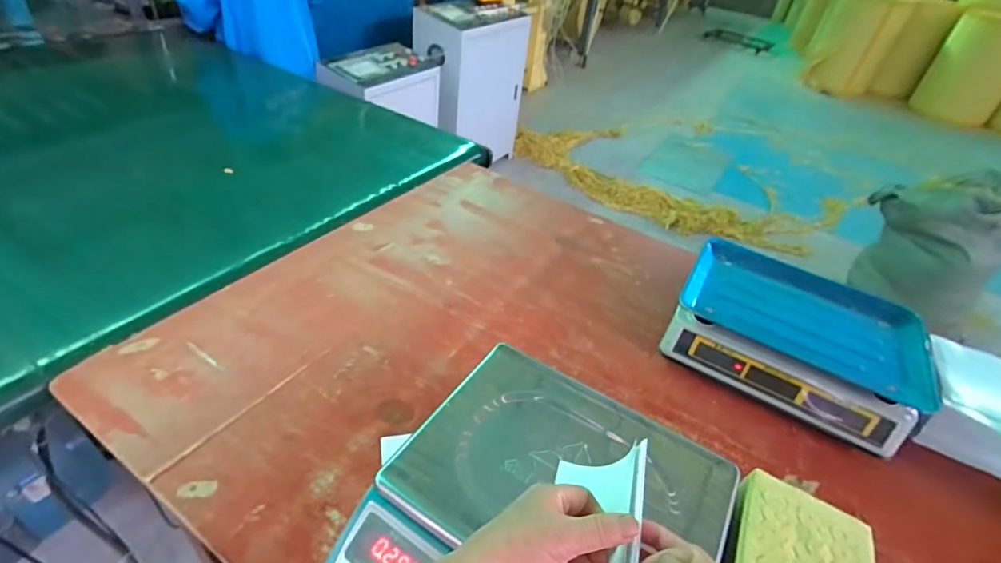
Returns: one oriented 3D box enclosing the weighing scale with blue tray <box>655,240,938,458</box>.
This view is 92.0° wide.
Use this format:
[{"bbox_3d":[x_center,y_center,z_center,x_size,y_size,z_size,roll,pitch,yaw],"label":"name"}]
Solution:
[{"bbox_3d":[0.447,0.084,0.757,0.329,0.113,0.261,24,41,19],"label":"weighing scale with blue tray"}]

